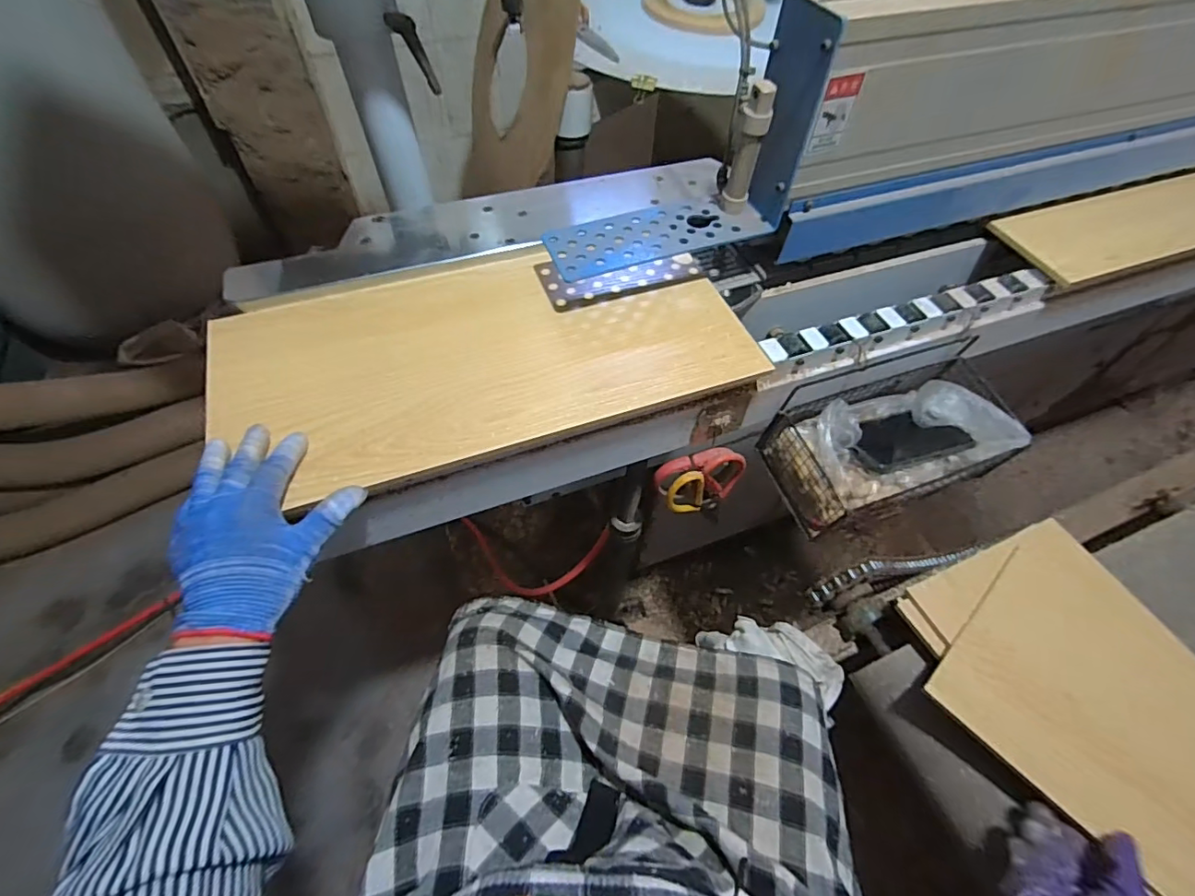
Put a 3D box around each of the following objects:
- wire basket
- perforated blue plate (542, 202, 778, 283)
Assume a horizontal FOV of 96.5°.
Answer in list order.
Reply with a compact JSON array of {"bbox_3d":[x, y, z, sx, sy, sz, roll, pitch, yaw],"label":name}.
[{"bbox_3d":[0.343,-0.013,0.610,0.258,0.115,0.129,-16,59,-12],"label":"wire basket"},{"bbox_3d":[0.061,-0.218,0.540,0.221,0.008,0.076,-17,60,-11],"label":"perforated blue plate"}]

